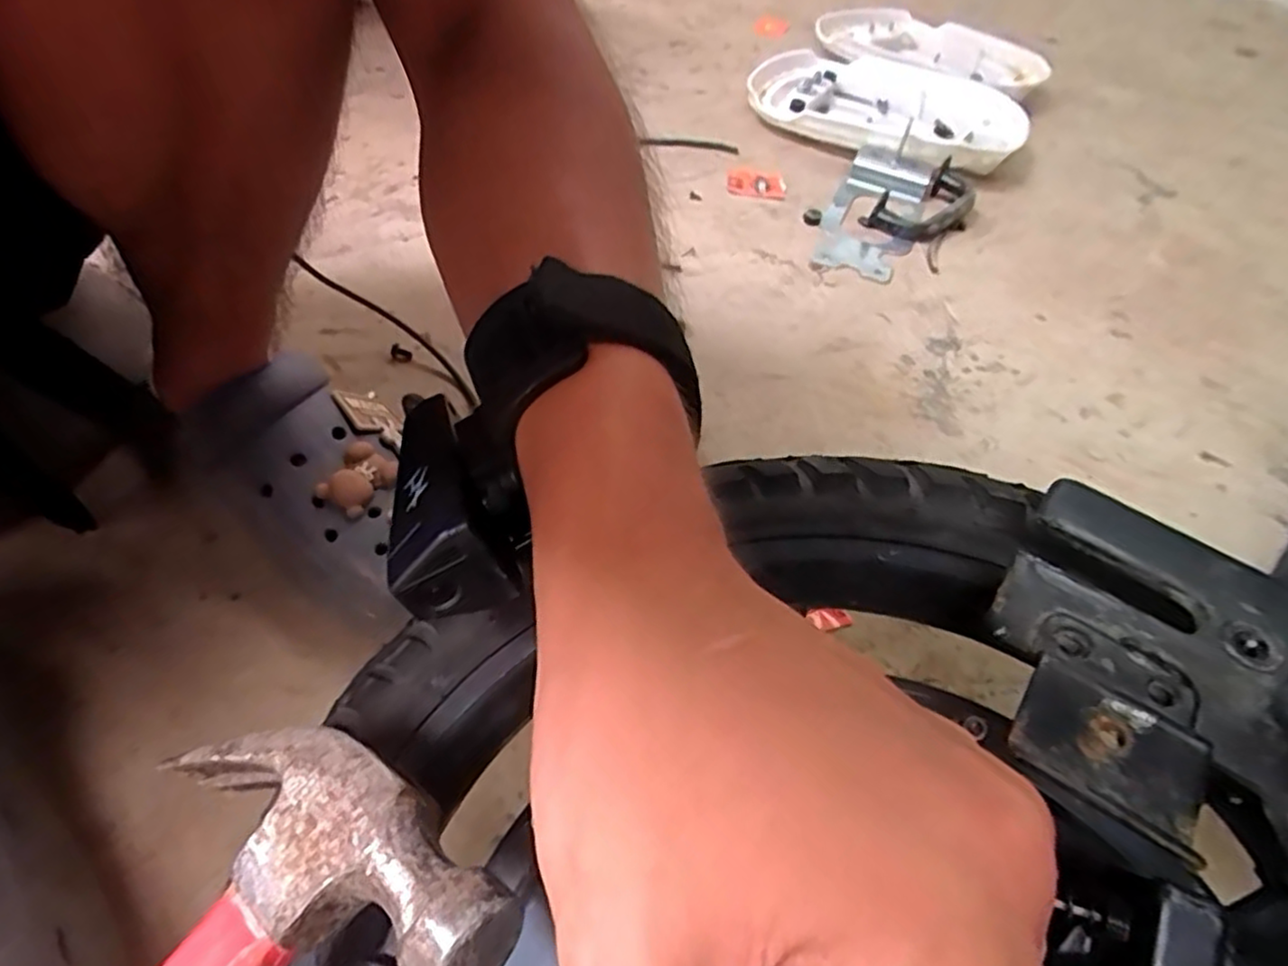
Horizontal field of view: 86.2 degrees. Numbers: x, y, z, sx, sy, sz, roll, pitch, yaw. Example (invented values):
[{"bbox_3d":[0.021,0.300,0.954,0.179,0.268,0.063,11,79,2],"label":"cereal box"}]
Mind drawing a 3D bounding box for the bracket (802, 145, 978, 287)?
[{"bbox_3d":[0.263,-0.287,0.748,0.148,0.044,0.233,29,51,16],"label":"bracket"}]

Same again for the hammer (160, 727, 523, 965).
[{"bbox_3d":[-0.150,0.162,0.122,0.091,0.025,0.274,36,69,23],"label":"hammer"}]

